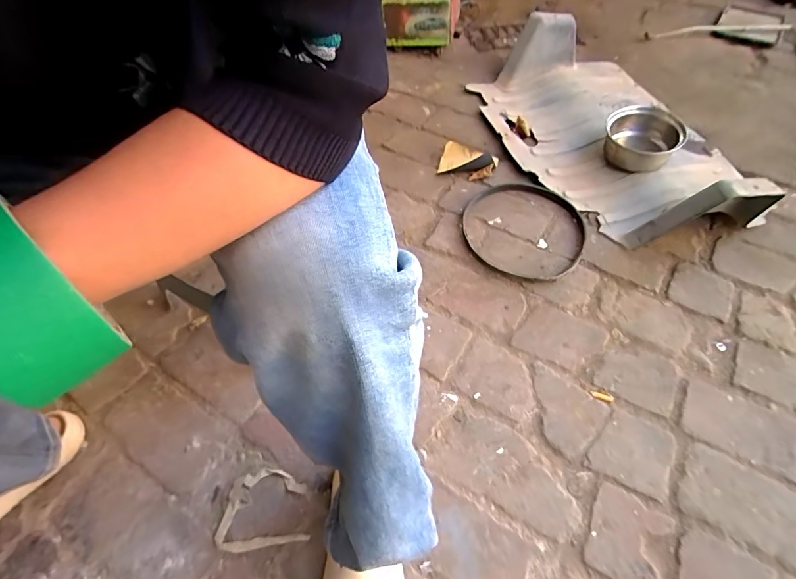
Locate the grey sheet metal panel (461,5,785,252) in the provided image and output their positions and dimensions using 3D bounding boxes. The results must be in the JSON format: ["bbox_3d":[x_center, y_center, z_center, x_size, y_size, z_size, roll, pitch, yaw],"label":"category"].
[{"bbox_3d":[0.504,-0.421,1.026,0.463,0.192,0.785,-11,53,-7],"label":"grey sheet metal panel"}]

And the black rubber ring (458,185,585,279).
[{"bbox_3d":[0.265,-0.131,0.908,0.257,0.023,0.264,-1,55,1],"label":"black rubber ring"}]

